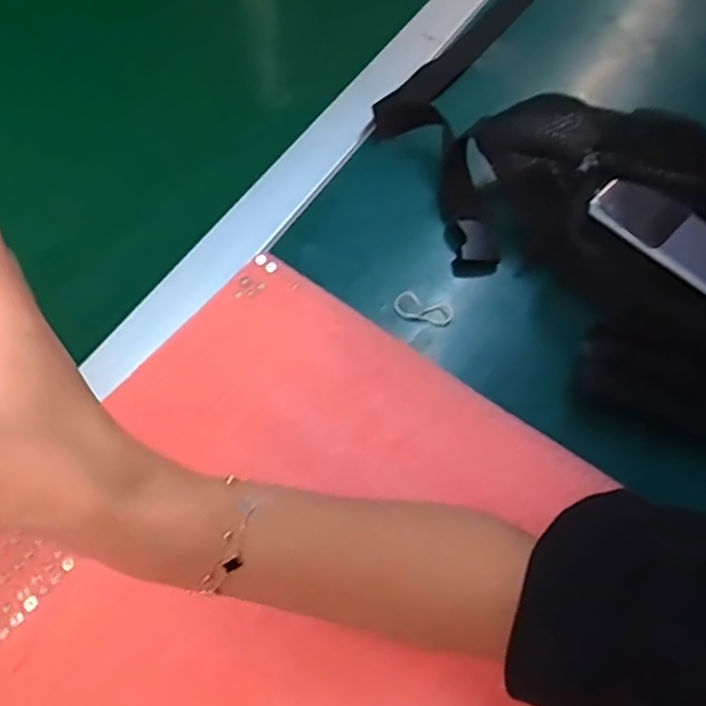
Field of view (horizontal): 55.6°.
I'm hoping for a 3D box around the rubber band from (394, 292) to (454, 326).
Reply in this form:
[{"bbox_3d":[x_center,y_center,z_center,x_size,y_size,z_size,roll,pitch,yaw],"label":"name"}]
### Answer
[{"bbox_3d":[0.047,-0.030,0.438,0.038,0.010,0.016,15,63,5],"label":"rubber band"}]

